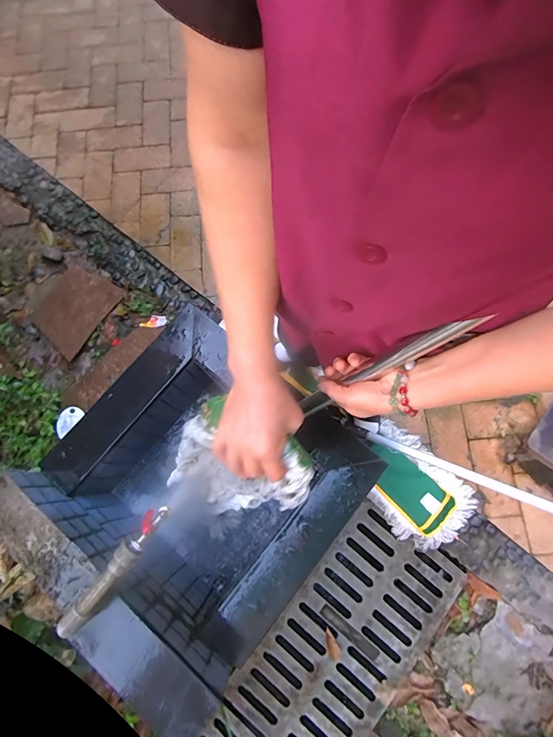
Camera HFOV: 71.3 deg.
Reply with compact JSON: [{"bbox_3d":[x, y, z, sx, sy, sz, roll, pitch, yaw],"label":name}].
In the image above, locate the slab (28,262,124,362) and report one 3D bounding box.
[{"bbox_3d":[-0.756,-0.226,1.404,0.281,0.035,0.299,28,78,9],"label":"slab"}]

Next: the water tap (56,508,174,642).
[{"bbox_3d":[-0.274,0.343,0.667,0.040,0.052,0.239,35,78,8],"label":"water tap"}]

